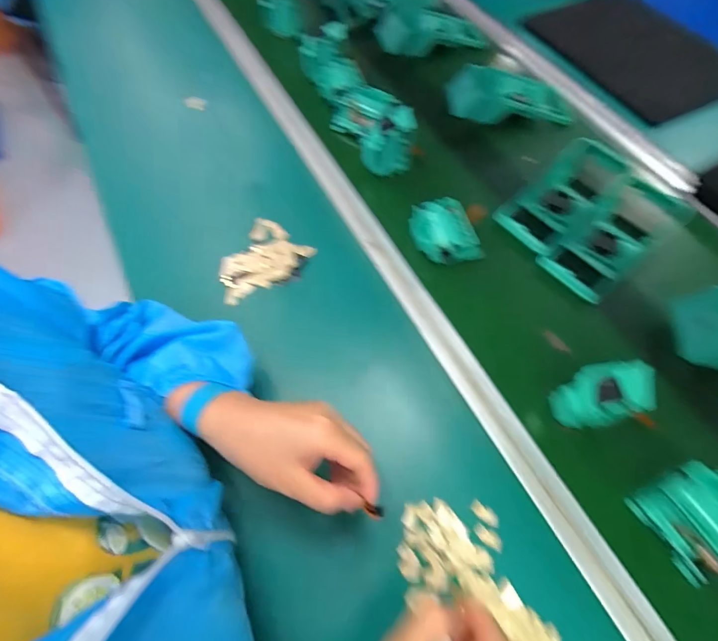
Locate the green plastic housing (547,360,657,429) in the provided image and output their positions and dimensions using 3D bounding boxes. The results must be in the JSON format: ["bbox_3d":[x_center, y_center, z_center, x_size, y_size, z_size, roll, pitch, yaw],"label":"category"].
[{"bbox_3d":[0.238,0.077,0.400,0.078,0.067,0.052,-8,66,-4],"label":"green plastic housing"}]

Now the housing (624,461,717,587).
[{"bbox_3d":[0.315,0.183,0.368,0.080,0.046,0.085,-25,68,-12],"label":"housing"}]

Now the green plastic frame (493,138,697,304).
[{"bbox_3d":[0.308,-0.143,0.538,0.207,0.051,0.178,-37,71,-16],"label":"green plastic frame"}]

